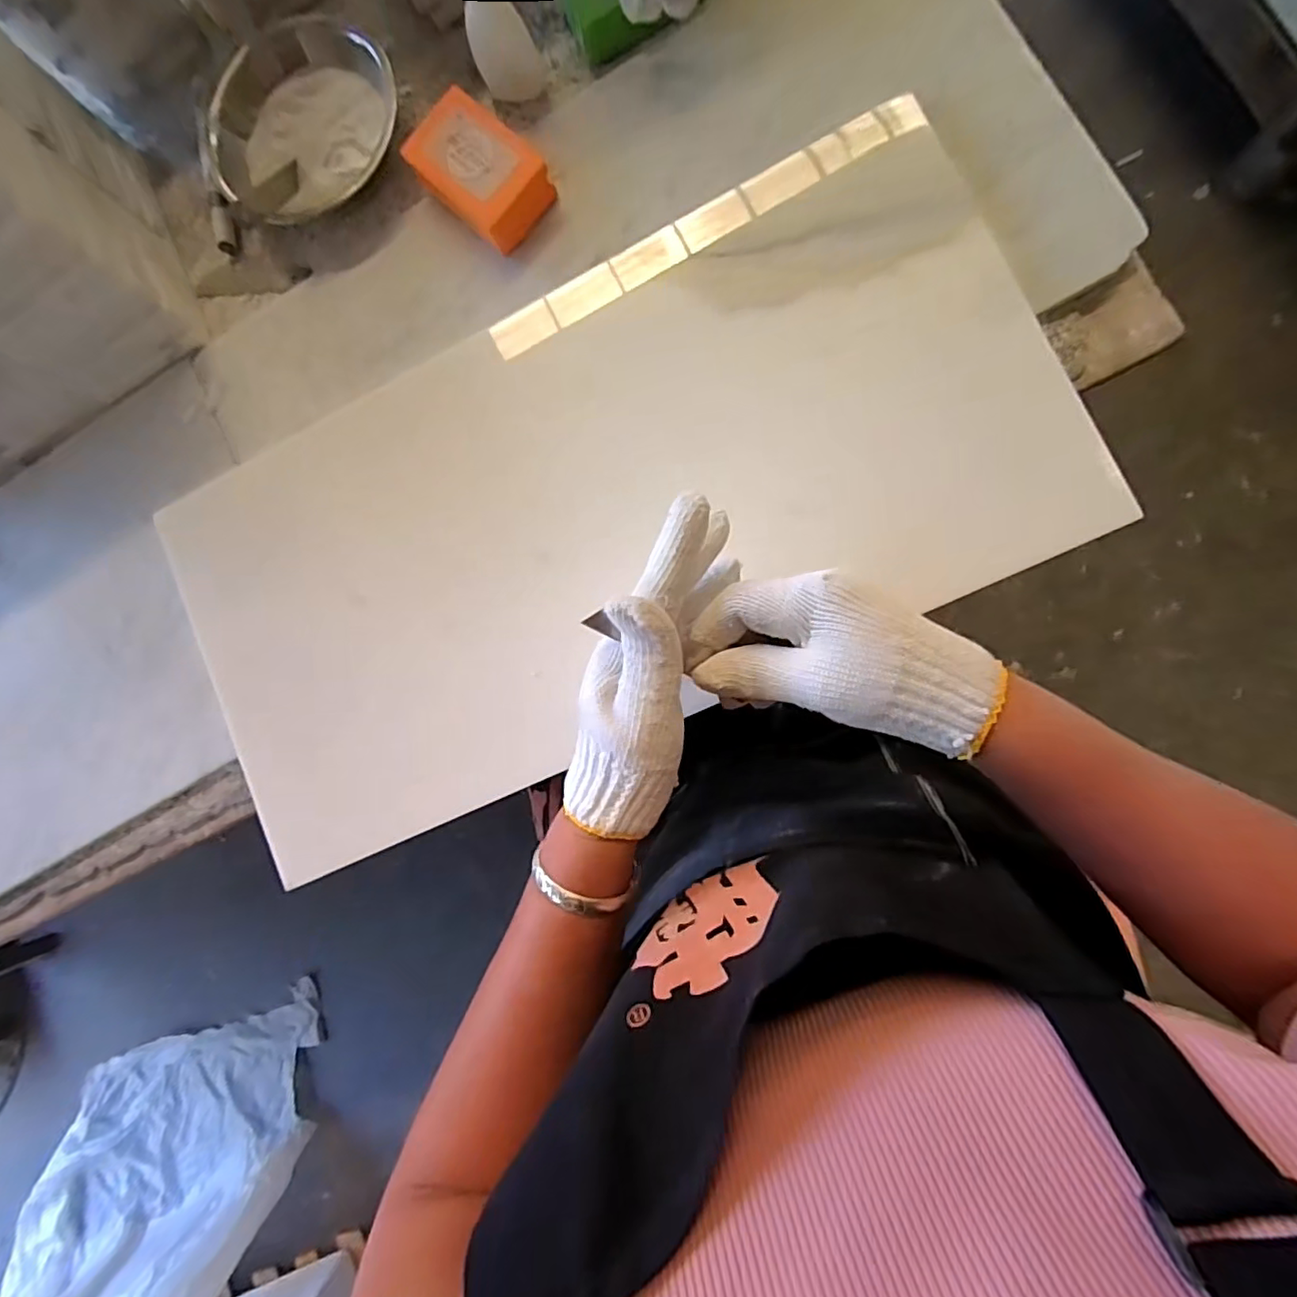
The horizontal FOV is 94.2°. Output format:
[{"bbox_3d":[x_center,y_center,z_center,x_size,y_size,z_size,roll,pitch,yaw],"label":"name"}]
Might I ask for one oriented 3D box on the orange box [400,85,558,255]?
[{"bbox_3d":[-0.118,-0.331,0.421,0.095,0.033,0.063,43,95,6],"label":"orange box"}]

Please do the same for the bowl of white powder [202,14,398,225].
[{"bbox_3d":[-0.253,-0.380,0.437,0.131,0.036,0.136,0,91,8],"label":"bowl of white powder"}]

